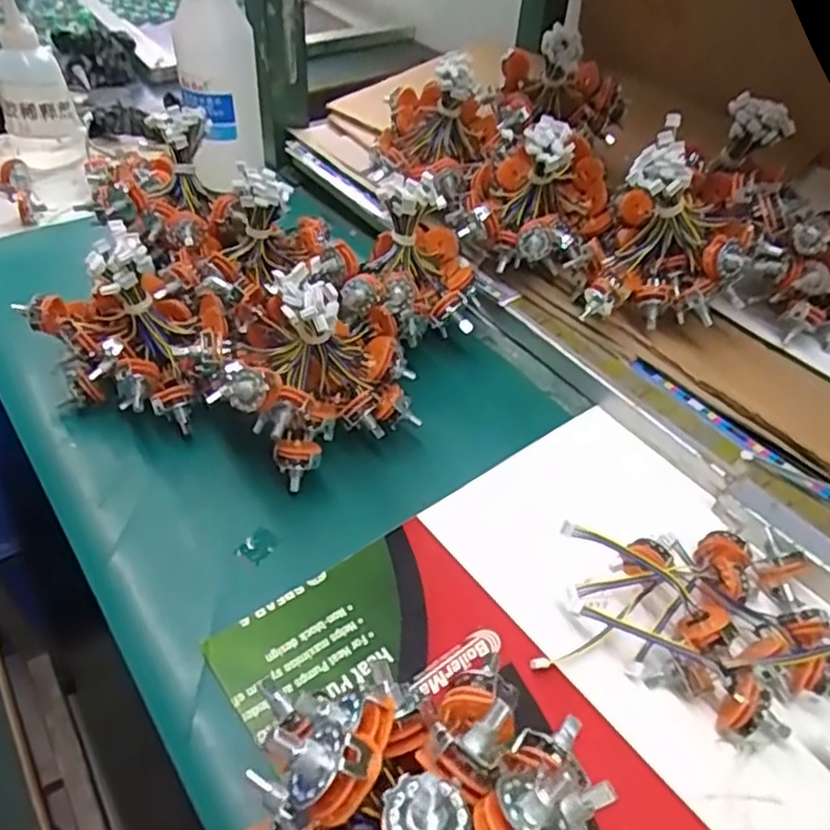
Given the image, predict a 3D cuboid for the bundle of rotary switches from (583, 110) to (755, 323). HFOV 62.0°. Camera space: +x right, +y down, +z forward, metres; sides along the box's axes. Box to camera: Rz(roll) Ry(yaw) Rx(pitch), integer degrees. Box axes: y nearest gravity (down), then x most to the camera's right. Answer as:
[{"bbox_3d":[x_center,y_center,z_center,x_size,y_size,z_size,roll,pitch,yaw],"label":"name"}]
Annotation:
[{"bbox_3d":[0.174,-0.124,0.482,0.102,0.127,0.102,12,46,7],"label":"bundle of rotary switches"}]

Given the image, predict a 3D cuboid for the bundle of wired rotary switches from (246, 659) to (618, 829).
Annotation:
[{"bbox_3d":[0.006,0.123,0.193,0.091,0.054,0.097,-11,49,-9],"label":"bundle of wired rotary switches"}]

